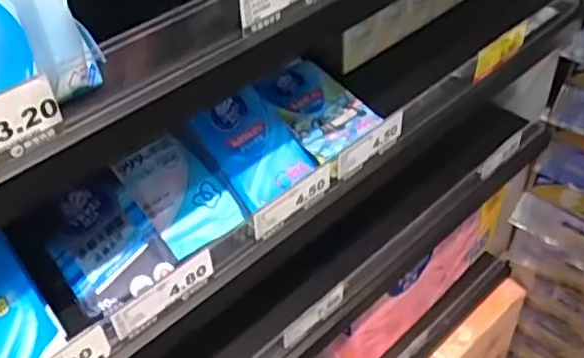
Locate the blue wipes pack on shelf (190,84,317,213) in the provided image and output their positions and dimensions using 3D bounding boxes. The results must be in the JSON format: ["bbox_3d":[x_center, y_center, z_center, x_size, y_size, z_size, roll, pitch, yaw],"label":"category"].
[{"bbox_3d":[-0.033,-0.032,0.579,0.082,0.023,0.099,-38,88,-26],"label":"blue wipes pack on shelf"}]

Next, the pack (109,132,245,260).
[{"bbox_3d":[-0.101,0.012,0.564,0.069,0.020,0.112,-35,73,-21],"label":"pack"}]

